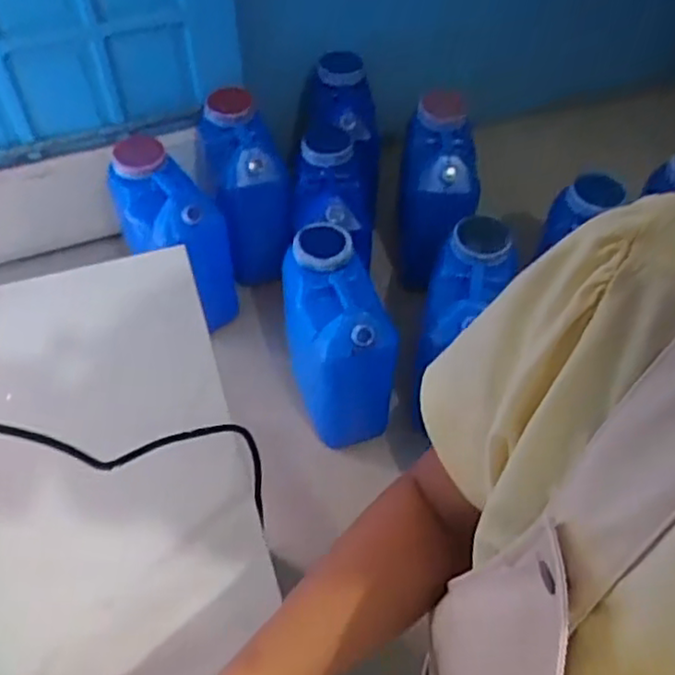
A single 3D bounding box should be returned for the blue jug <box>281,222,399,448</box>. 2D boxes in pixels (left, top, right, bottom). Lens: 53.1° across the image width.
[{"bbox_3d":[-0.017,-0.012,1.521,0.200,0.377,0.405,-14,54,-11],"label":"blue jug"}]

